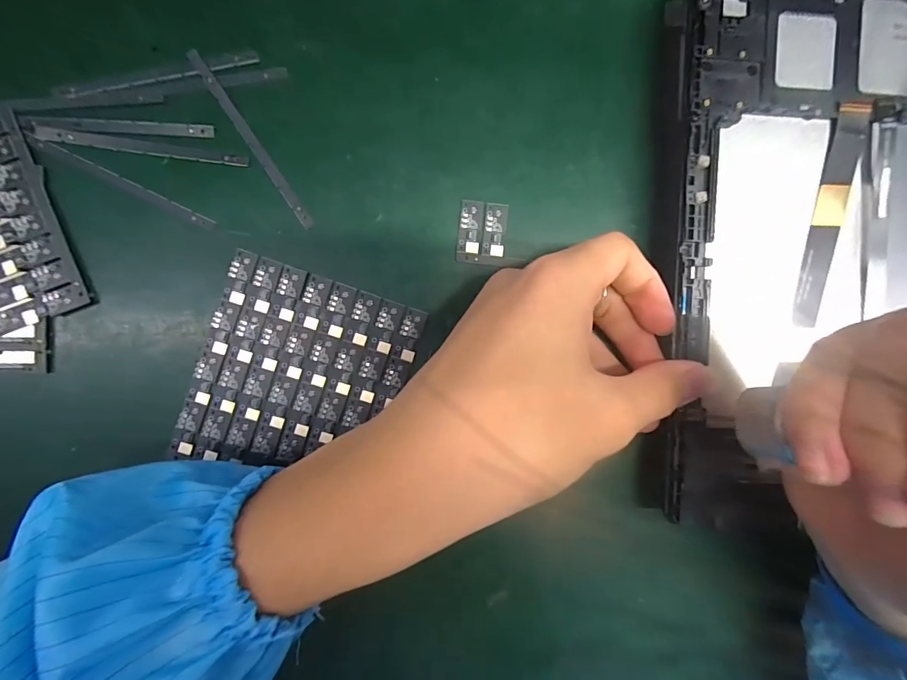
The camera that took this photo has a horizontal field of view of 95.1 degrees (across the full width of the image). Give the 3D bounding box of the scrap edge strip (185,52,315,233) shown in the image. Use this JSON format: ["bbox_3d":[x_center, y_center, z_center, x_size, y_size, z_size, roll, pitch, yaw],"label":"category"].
[{"bbox_3d":[-0.095,-0.094,0.194,0.005,0.004,0.094,-34,93,-4],"label":"scrap edge strip"}]

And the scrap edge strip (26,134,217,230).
[{"bbox_3d":[-0.153,-0.072,0.192,0.089,0.004,0.006,26,88,-4],"label":"scrap edge strip"}]

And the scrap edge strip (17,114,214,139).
[{"bbox_3d":[-0.154,-0.098,0.190,0.083,0.004,0.007,0,90,-5],"label":"scrap edge strip"}]

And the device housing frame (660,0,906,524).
[{"bbox_3d":[0.170,-0.042,0.190,0.152,0.026,0.234,2,90,-1],"label":"device housing frame"}]

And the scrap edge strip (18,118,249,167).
[{"bbox_3d":[-0.146,-0.090,0.192,0.098,0.005,0.007,7,90,-5],"label":"scrap edge strip"}]

